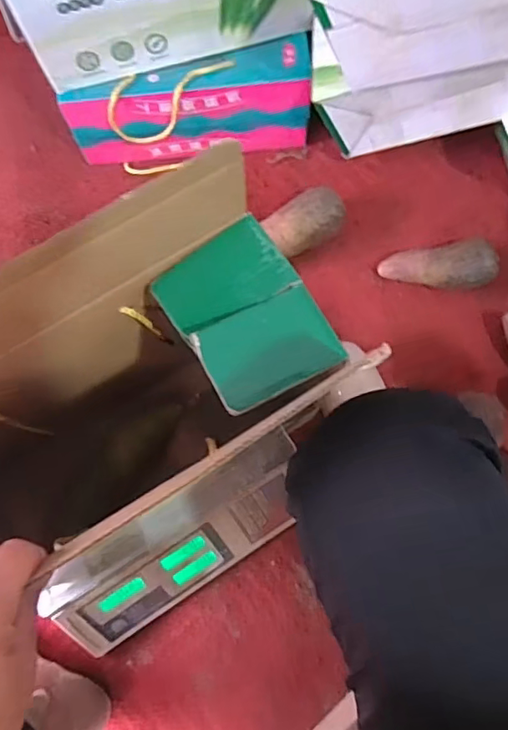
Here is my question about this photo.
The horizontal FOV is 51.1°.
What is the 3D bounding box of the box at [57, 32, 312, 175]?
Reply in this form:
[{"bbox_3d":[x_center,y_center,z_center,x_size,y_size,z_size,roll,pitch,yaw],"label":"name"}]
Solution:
[{"bbox_3d":[-0.091,-0.360,0.760,0.333,0.142,0.076,-10,76,-1],"label":"box"}]

